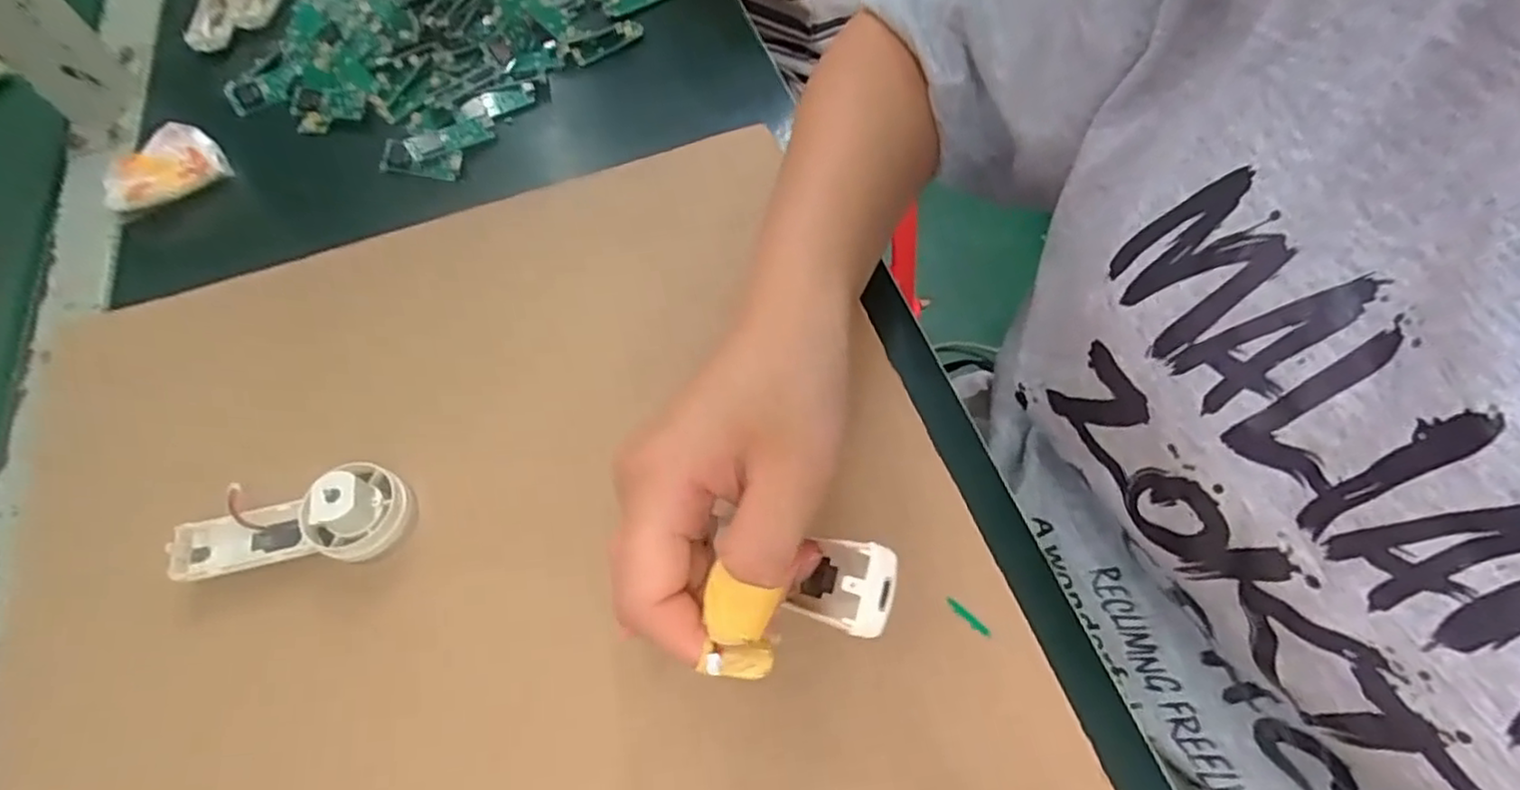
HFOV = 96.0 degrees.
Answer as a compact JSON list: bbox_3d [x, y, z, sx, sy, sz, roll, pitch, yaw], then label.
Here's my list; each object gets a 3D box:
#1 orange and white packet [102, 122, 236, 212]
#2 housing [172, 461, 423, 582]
[{"bbox_3d":[-0.362,-0.137,0.416,0.063,0.019,0.048,-38,66,-15],"label":"orange and white packet"},{"bbox_3d":[-0.197,0.052,0.286,0.094,0.028,0.038,-10,62,-2],"label":"housing"}]

